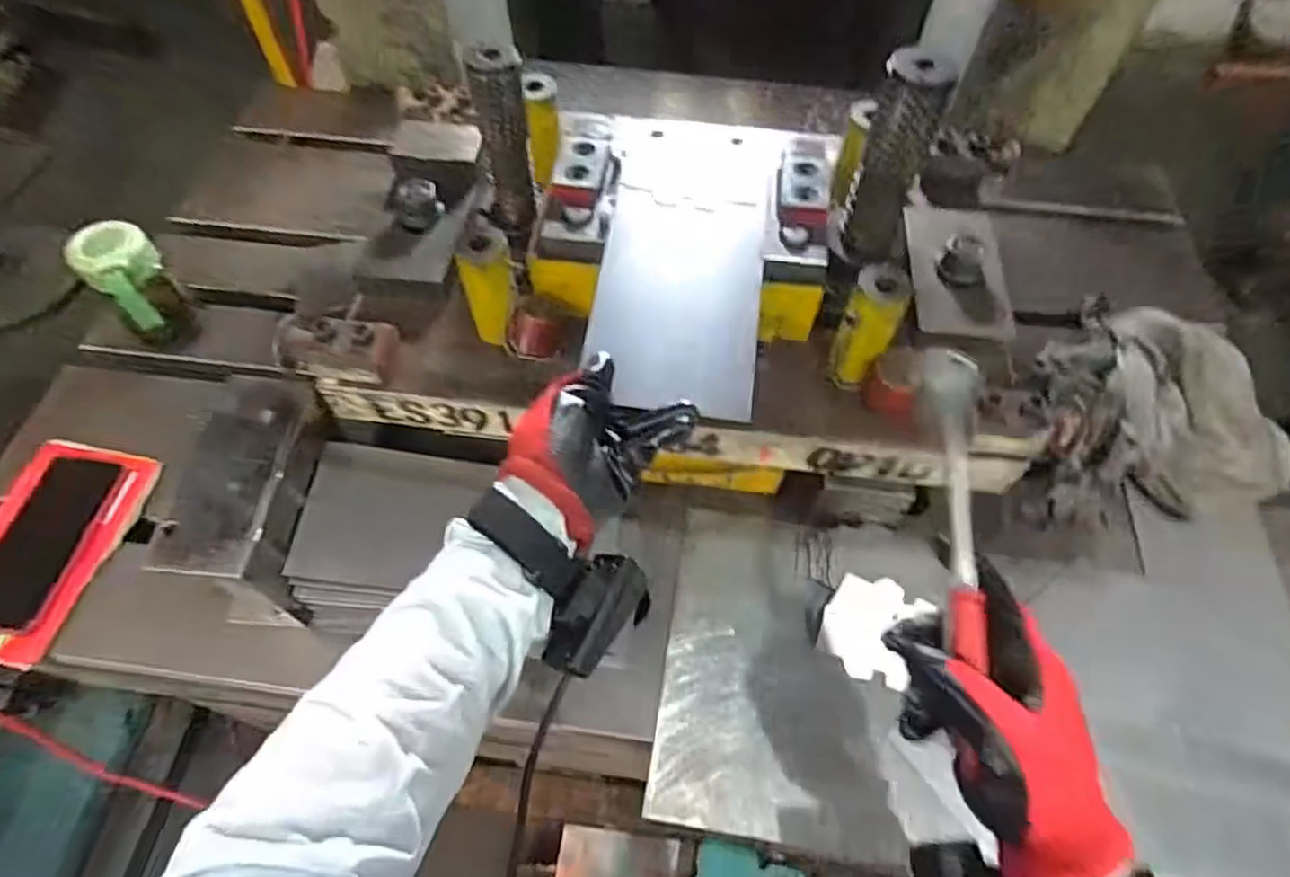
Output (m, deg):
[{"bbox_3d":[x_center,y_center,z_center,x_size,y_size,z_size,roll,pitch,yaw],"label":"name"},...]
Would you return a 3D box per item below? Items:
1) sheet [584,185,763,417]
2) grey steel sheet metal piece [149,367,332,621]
[{"bbox_3d":[0.025,-0.106,0.511,0.120,0.005,0.194,7,63,4],"label":"sheet"},{"bbox_3d":[-0.308,0.058,0.568,0.072,0.140,0.167,5,57,2],"label":"grey steel sheet metal piece"}]

